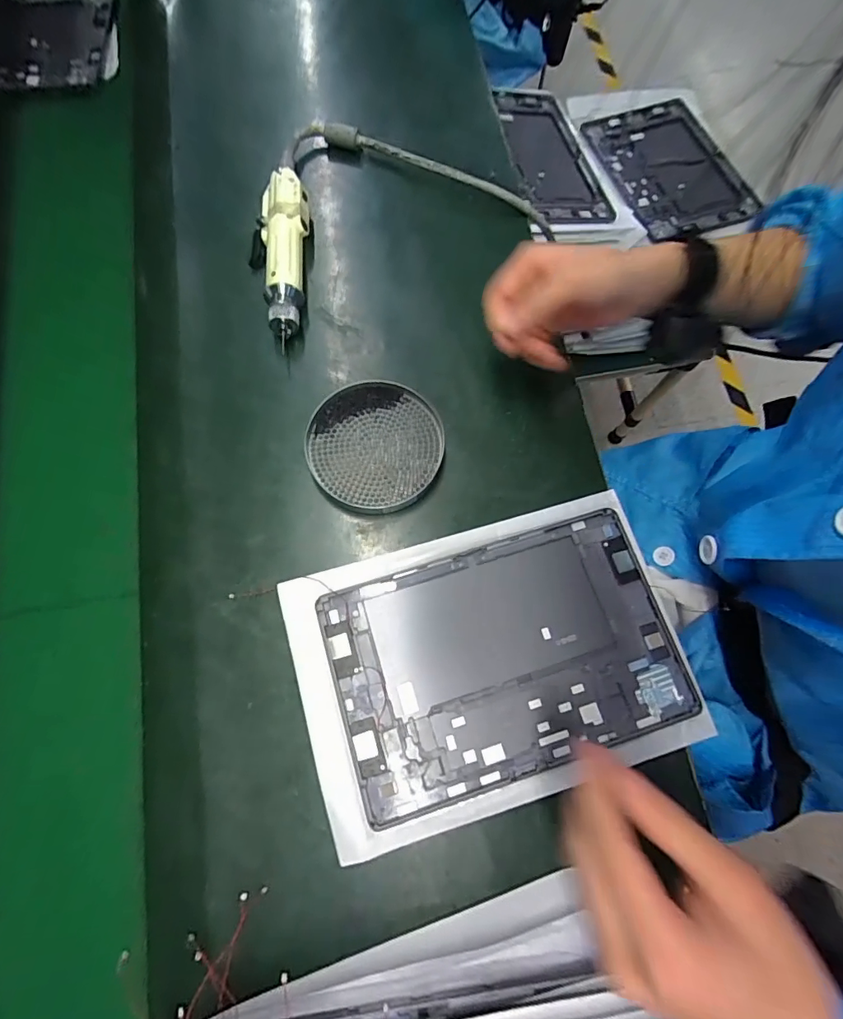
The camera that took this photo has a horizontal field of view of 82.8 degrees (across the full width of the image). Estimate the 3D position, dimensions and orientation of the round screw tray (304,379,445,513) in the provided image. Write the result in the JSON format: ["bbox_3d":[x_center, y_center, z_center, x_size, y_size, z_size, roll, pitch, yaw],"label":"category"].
[{"bbox_3d":[-0.040,-0.055,0.406,0.113,0.013,0.110,0,73,1],"label":"round screw tray"}]

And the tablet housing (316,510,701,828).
[{"bbox_3d":[0.063,0.109,0.366,0.253,0.012,0.163,-17,76,-5],"label":"tablet housing"}]

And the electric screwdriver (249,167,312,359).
[{"bbox_3d":[-0.136,-0.239,0.451,0.058,0.038,0.182,1,73,1],"label":"electric screwdriver"}]

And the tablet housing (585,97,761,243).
[{"bbox_3d":[0.362,-0.505,0.702,0.173,0.011,0.262,-18,71,-5],"label":"tablet housing"}]

